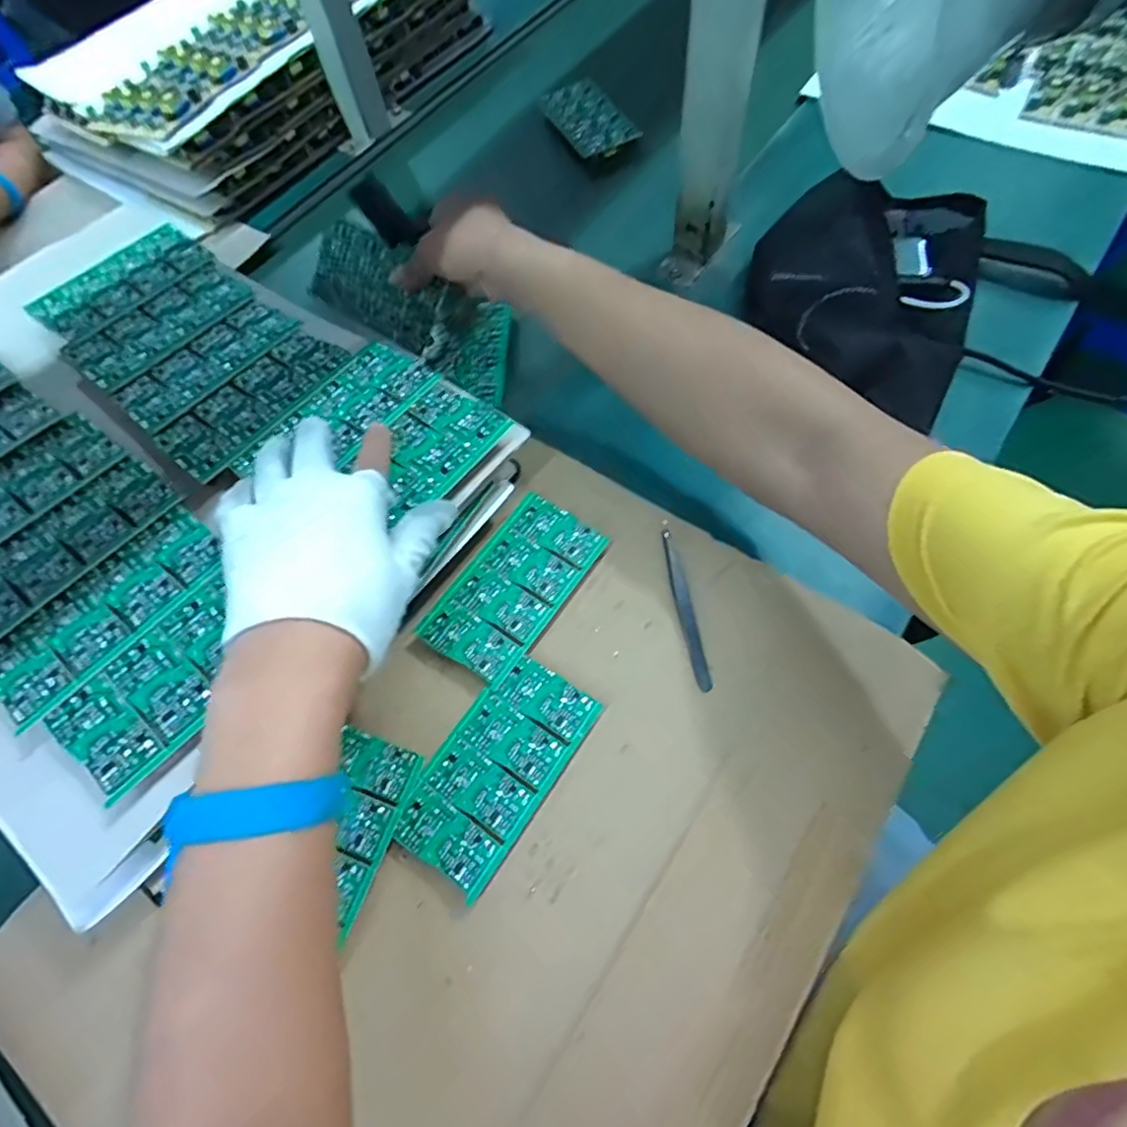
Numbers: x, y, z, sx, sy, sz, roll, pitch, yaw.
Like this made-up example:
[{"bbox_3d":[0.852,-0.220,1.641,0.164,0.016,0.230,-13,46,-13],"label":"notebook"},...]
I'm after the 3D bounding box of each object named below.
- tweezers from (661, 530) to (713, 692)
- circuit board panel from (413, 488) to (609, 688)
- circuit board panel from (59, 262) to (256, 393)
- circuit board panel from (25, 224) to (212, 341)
[{"bbox_3d":[0.086,0.031,0.415,0.010,0.013,0.113,-11,64,0],"label":"tweezers"},{"bbox_3d":[-0.035,0.016,0.427,0.072,0.015,0.134,32,71,18],"label":"circuit board panel"},{"bbox_3d":[-0.316,-0.190,0.467,0.067,0.007,0.135,36,72,19],"label":"circuit board panel"},{"bbox_3d":[-0.364,-0.234,0.490,0.071,0.008,0.132,35,72,19],"label":"circuit board panel"}]

